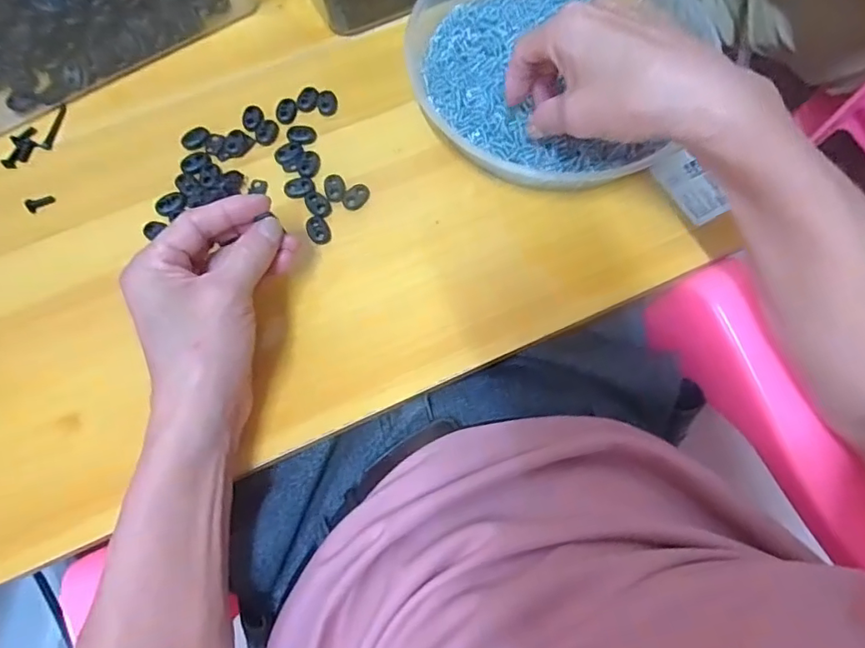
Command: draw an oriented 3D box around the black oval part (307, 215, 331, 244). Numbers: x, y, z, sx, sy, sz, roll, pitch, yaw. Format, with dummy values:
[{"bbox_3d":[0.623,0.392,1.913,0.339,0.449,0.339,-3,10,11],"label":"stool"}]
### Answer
[{"bbox_3d":[-0.083,-0.069,0.395,0.015,0.004,0.023,-25,73,-8],"label":"black oval part"}]

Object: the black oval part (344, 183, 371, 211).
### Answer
[{"bbox_3d":[-0.056,-0.094,0.400,0.014,0.004,0.022,34,75,11],"label":"black oval part"}]

